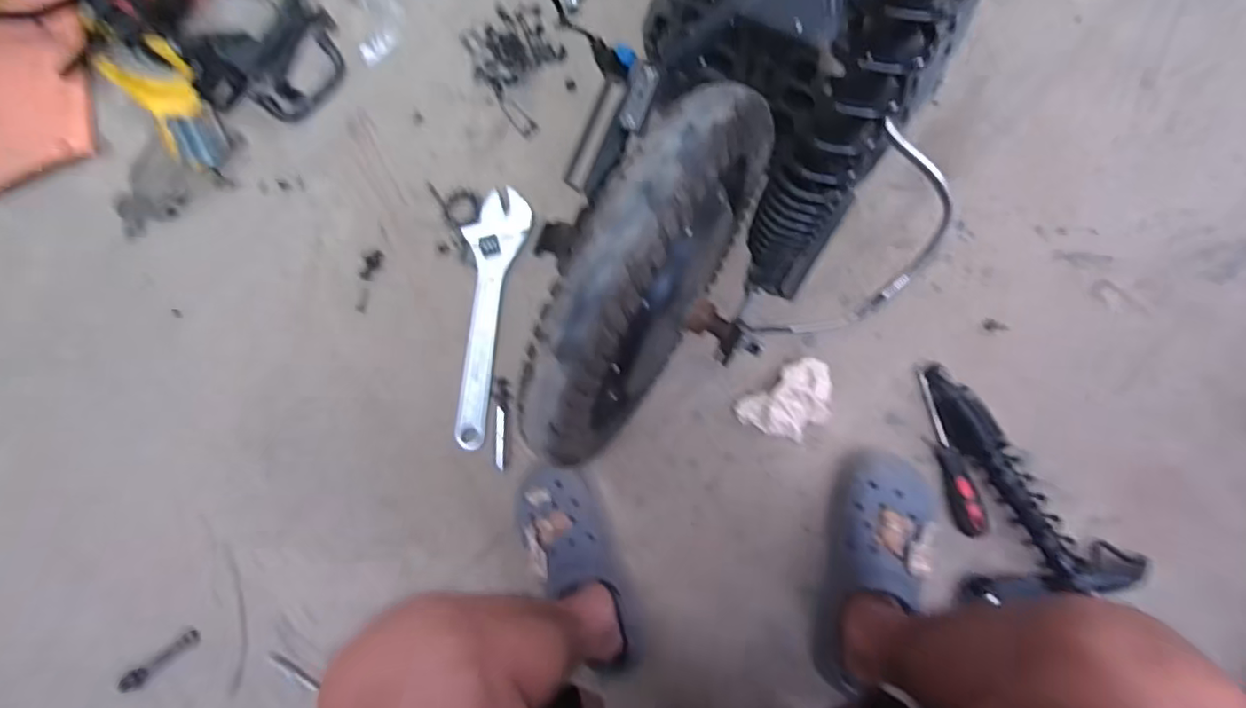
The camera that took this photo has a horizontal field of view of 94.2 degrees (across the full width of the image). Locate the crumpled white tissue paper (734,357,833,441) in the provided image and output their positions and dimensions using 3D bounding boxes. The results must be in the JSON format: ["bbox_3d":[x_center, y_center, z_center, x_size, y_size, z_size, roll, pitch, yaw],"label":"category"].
[{"bbox_3d":[0.206,0.061,0.710,0.116,0.030,0.076,-38,80,3],"label":"crumpled white tissue paper"}]

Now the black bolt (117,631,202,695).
[{"bbox_3d":[-0.627,0.417,0.784,0.127,0.017,0.025,-36,82,5],"label":"black bolt"}]

